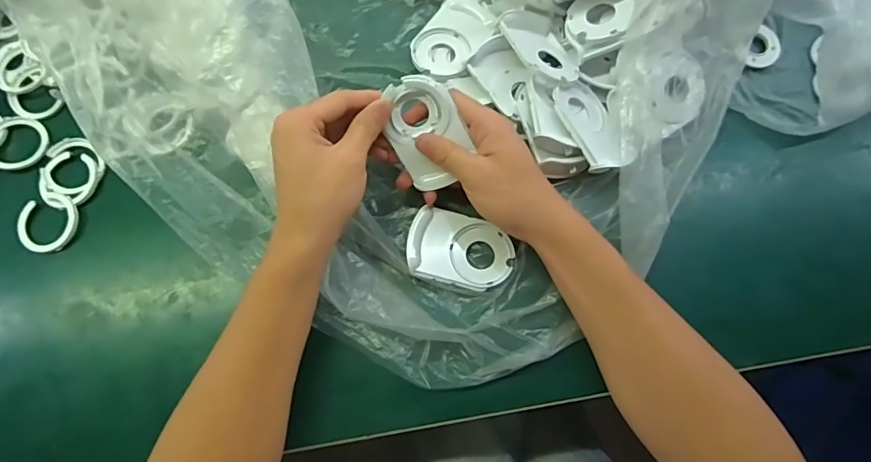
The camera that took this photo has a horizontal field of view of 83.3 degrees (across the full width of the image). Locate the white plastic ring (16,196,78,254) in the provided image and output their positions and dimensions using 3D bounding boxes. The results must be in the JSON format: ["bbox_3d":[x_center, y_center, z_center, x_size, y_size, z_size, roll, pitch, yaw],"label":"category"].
[{"bbox_3d":[-0.328,-0.005,0.414,0.050,0.006,0.048,-1,74,2],"label":"white plastic ring"}]

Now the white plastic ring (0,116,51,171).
[{"bbox_3d":[-0.369,-0.077,0.430,0.049,0.013,0.057,-31,75,-7],"label":"white plastic ring"}]

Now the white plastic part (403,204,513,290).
[{"bbox_3d":[0.020,0.015,0.389,0.083,0.017,0.059,12,75,5],"label":"white plastic part"}]

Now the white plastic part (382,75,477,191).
[{"bbox_3d":[-0.007,-0.073,0.368,0.054,0.007,0.083,-22,113,15],"label":"white plastic part"}]

